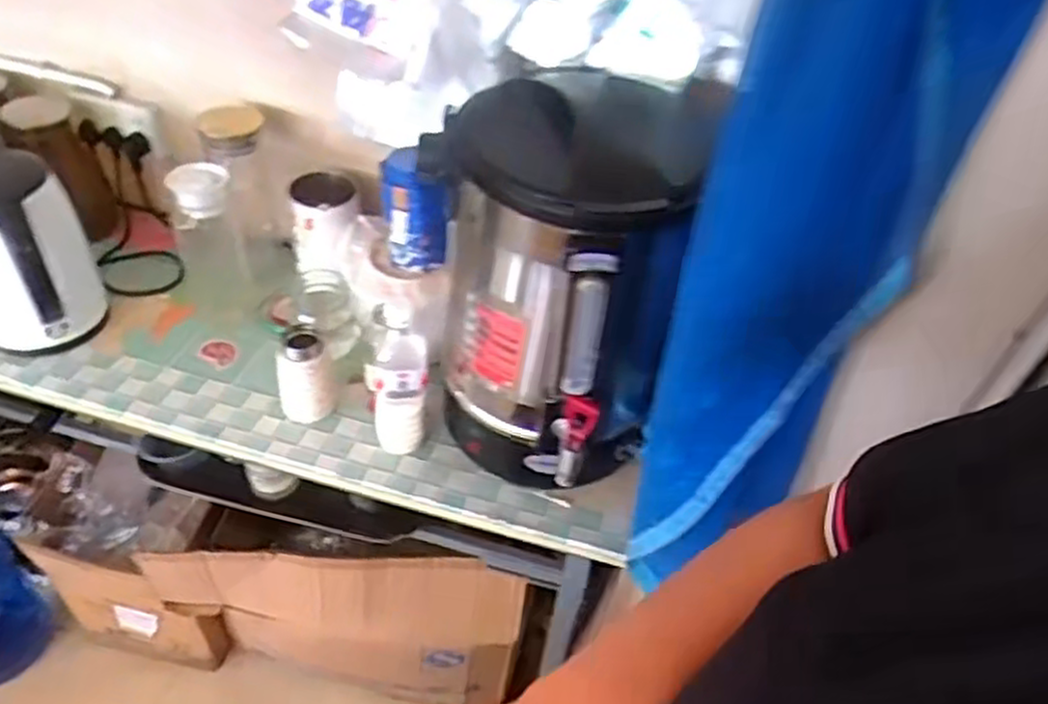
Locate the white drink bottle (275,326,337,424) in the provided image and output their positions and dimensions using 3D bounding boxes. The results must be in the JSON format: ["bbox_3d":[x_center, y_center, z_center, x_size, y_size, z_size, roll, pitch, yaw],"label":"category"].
[{"bbox_3d":[-0.286,0.033,1.008,0.065,0.130,0.060,-17,49,-23],"label":"white drink bottle"}]

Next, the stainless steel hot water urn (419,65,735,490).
[{"bbox_3d":[0.026,-0.057,0.871,0.264,0.420,0.295,13,44,5],"label":"stainless steel hot water urn"}]

